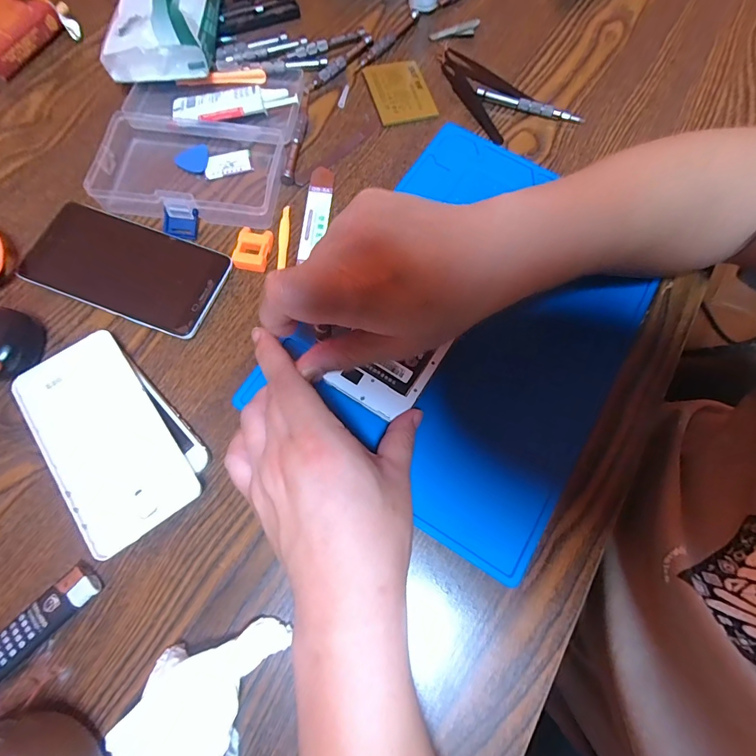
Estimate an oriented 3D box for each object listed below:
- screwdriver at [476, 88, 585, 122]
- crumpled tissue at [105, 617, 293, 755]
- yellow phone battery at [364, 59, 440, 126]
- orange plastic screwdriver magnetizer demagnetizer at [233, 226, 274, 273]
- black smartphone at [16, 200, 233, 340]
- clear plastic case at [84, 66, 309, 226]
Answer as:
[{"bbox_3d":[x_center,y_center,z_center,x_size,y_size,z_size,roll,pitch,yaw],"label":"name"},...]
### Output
[{"bbox_3d":[0.145,-0.260,0.382,0.102,0.010,0.009,17,72,4],"label":"screwdriver"},{"bbox_3d":[-0.106,0.209,0.216,0.076,0.023,0.141,11,72,2],"label":"crumpled tissue"},{"bbox_3d":[0.021,-0.277,0.385,0.053,0.006,0.074,-15,73,-7],"label":"yellow phone battery"},{"bbox_3d":[-0.100,-0.104,0.322,0.027,0.011,0.034,11,72,2],"label":"orange plastic screwdriver magnetizer demagnetizer"},{"bbox_3d":[-0.199,-0.087,0.316,0.152,0.009,0.076,20,73,5],"label":"black smartphone"},{"bbox_3d":[-0.154,-0.216,0.350,0.150,0.022,0.184,8,72,1],"label":"clear plastic case"}]

